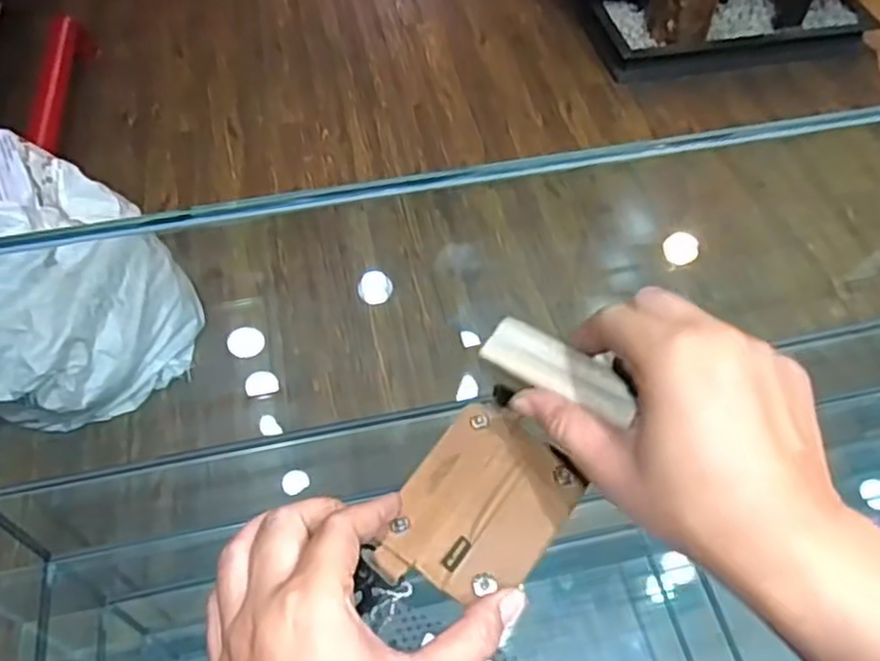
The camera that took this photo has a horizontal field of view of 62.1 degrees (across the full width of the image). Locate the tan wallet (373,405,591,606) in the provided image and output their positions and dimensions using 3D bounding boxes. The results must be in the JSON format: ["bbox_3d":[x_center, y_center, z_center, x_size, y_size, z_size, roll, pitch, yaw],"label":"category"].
[{"bbox_3d":[0.022,0.094,0.393,0.080,0.008,0.109,29,60,22],"label":"tan wallet"}]

